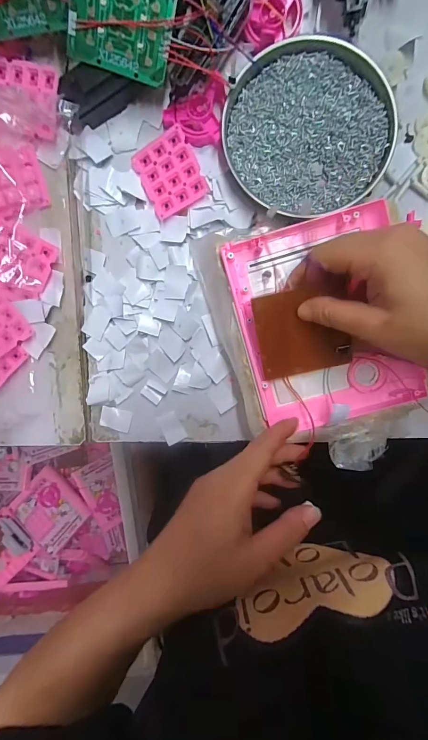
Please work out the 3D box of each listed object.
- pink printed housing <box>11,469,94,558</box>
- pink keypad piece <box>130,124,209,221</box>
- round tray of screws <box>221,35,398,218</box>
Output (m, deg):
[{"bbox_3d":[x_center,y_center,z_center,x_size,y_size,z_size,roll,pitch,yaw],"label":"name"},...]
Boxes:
[{"bbox_3d":[-0.376,0.322,0.791,0.155,0.037,0.138,40,91,13],"label":"pink printed housing"},{"bbox_3d":[-0.038,-0.170,0.298,0.050,0.011,0.058,-25,96,5],"label":"pink keypad piece"},{"bbox_3d":[0.077,-0.198,0.284,0.131,0.017,0.131,-15,97,4],"label":"round tray of screws"}]

